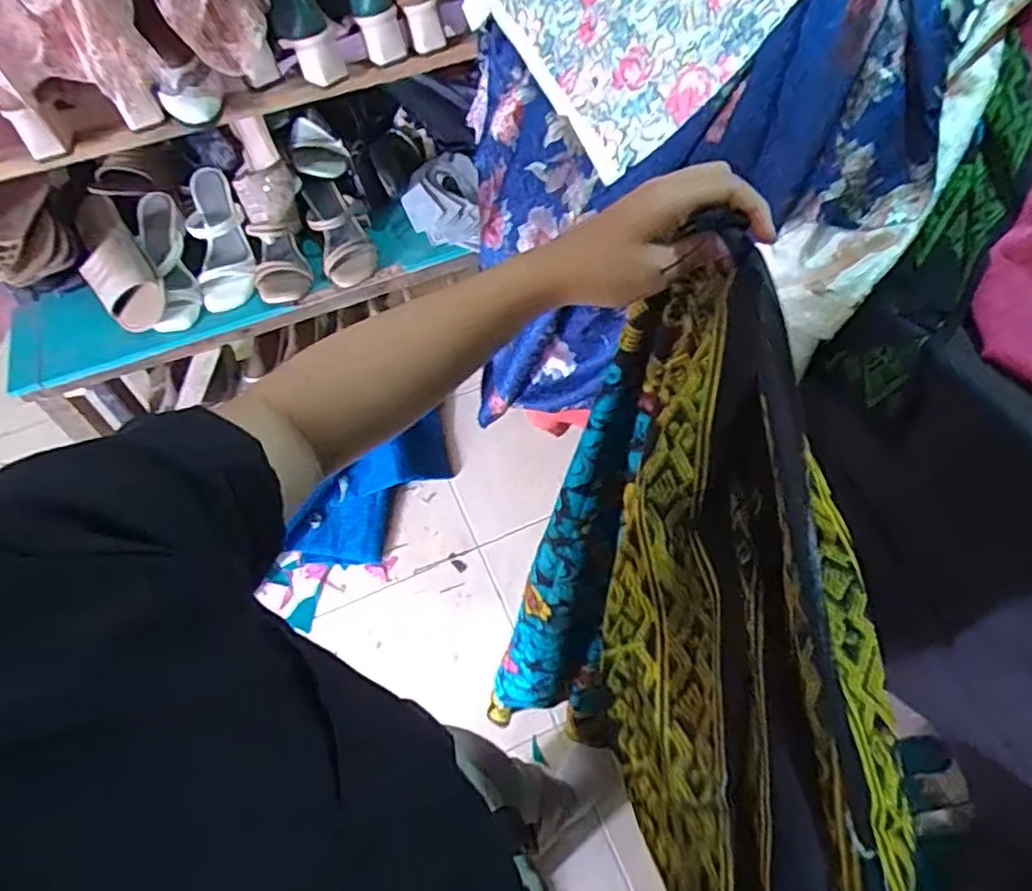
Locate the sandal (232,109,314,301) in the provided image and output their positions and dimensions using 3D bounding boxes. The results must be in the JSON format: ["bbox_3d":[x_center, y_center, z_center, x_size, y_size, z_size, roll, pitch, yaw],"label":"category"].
[{"bbox_3d":[-0.381,-0.357,1.028,0.086,0.082,0.268,-10,96,-2],"label":"sandal"}]

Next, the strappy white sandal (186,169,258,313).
[{"bbox_3d":[-0.461,-0.325,1.036,0.088,0.054,0.213,-11,87,-2],"label":"strappy white sandal"}]

